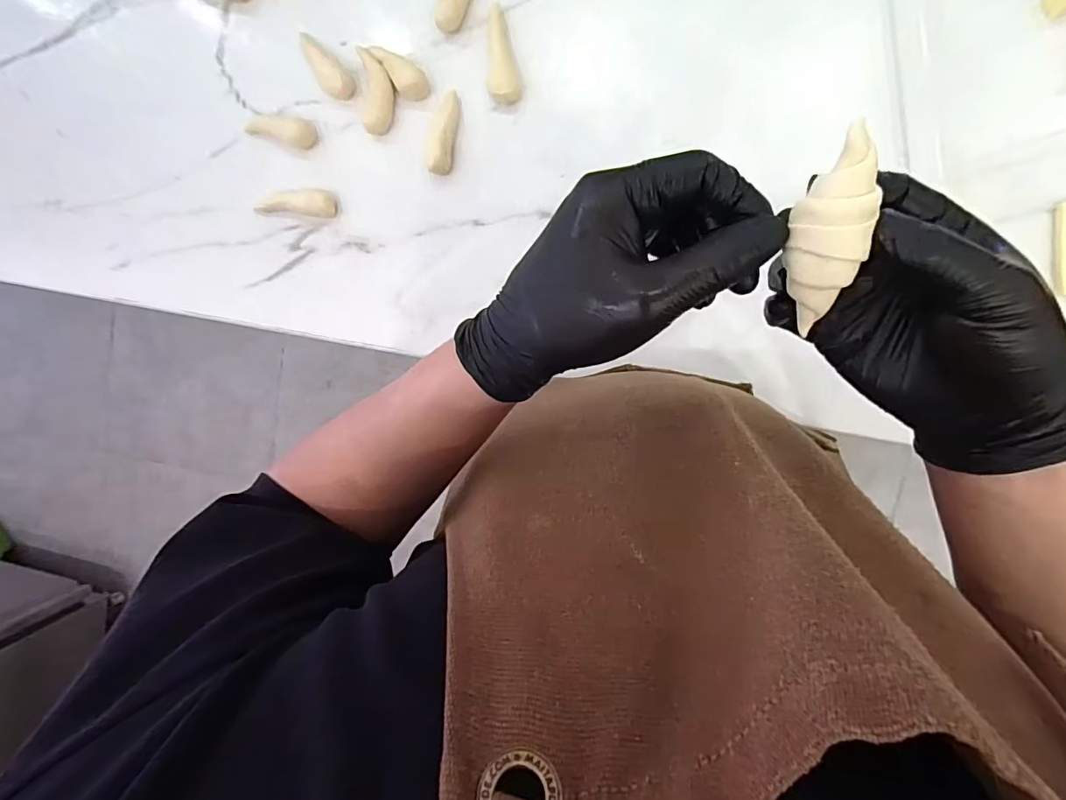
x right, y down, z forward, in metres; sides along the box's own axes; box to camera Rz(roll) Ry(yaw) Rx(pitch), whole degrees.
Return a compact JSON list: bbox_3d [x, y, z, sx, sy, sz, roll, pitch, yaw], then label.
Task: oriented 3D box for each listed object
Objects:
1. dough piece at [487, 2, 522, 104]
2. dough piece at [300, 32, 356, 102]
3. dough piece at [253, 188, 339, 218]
[{"bbox_3d":[-0.033,-0.343,0.498,0.032,0.019,0.091,-10,94,9],"label":"dough piece"},{"bbox_3d":[-0.218,-0.344,0.521,0.085,0.019,0.030,44,100,2],"label":"dough piece"},{"bbox_3d":[-0.259,-0.215,0.539,0.102,0.026,0.031,10,97,7],"label":"dough piece"}]

